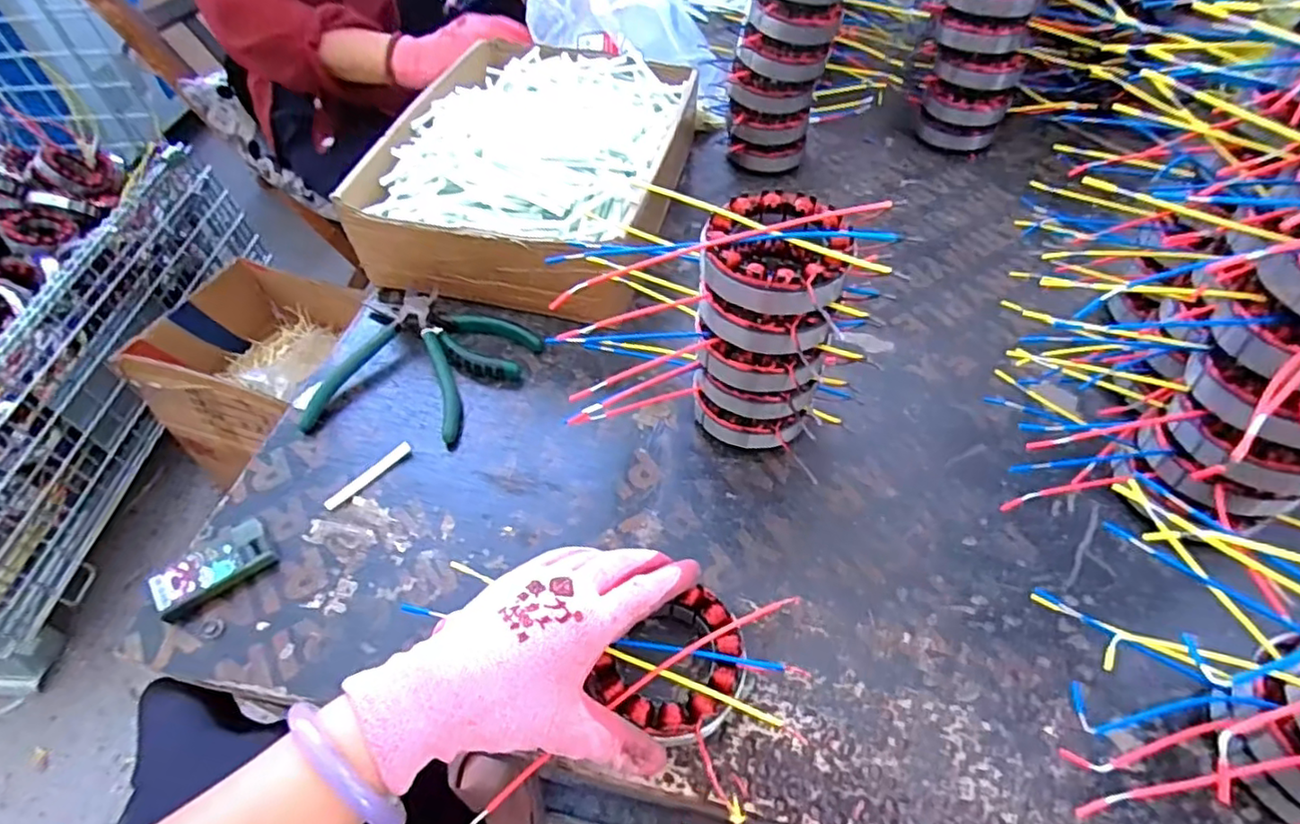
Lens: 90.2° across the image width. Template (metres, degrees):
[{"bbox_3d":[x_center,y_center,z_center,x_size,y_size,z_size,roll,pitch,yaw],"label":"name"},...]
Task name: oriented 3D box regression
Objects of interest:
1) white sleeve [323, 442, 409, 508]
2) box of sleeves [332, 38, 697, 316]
[{"bbox_3d":[-0.198,0.044,0.457,0.007,0.006,0.067,36,60,26],"label":"white sleeve"},{"bbox_3d":[-0.098,-0.233,0.612,0.233,0.110,0.318,11,52,10],"label":"box of sleeves"}]

